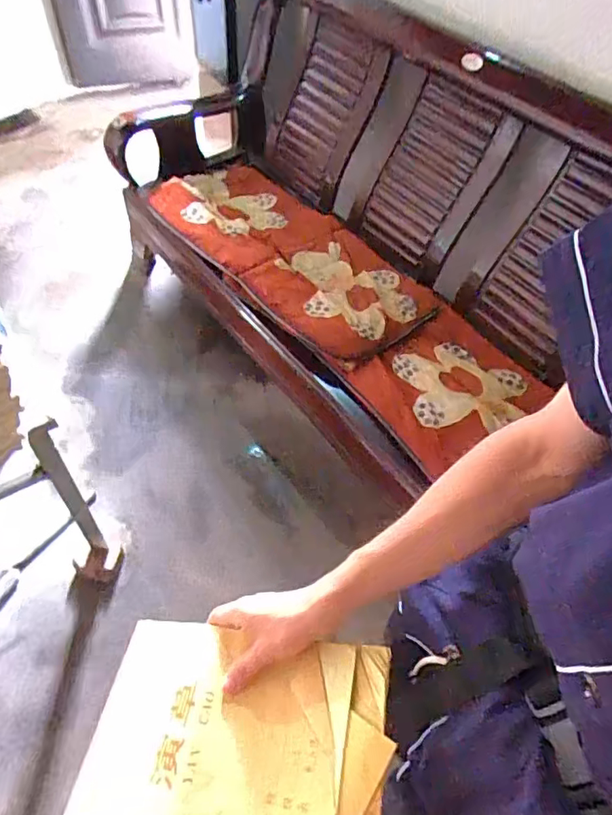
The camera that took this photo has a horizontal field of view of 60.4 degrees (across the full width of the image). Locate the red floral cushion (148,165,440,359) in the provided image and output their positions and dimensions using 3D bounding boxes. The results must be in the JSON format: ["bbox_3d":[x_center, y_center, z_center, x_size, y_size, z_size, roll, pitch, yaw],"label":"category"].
[{"bbox_3d":[-0.058,-0.461,1.527,0.394,0.100,0.893,-30,65,-26],"label":"red floral cushion"}]

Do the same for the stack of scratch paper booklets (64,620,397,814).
[{"bbox_3d":[-0.068,0.300,0.475,0.275,0.028,0.181,0,53,17],"label":"stack of scratch paper booklets"}]

